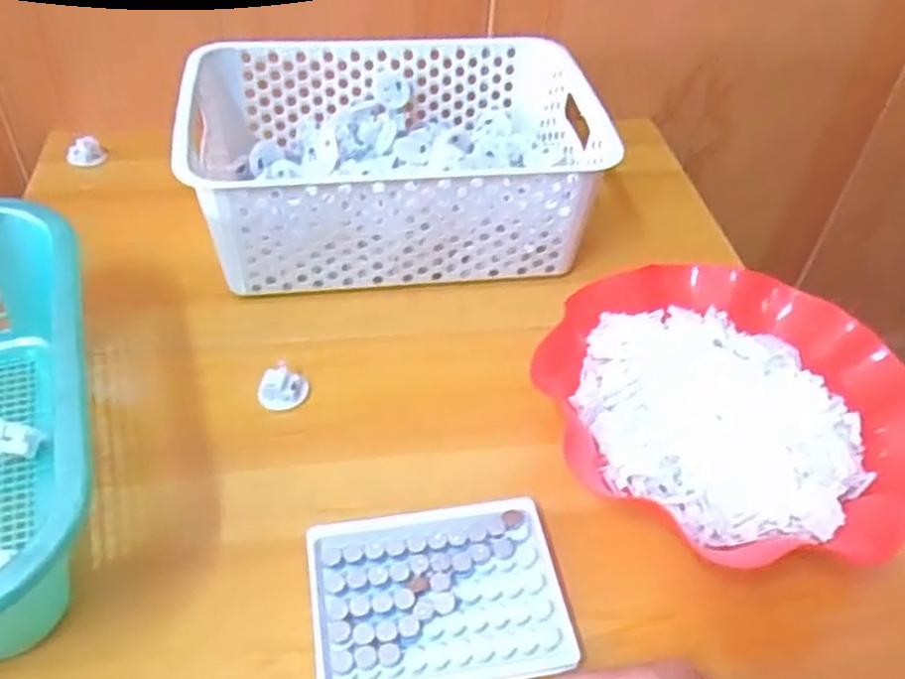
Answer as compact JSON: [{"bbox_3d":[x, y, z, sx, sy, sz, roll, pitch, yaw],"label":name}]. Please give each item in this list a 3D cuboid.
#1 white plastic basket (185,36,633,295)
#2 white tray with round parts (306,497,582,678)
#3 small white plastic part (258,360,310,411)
[{"bbox_3d":[-0.046,-0.148,0.627,0.302,0.101,0.199,-5,46,-9],"label":"white plastic basket"},{"bbox_3d":[-0.008,0.136,0.415,0.130,0.014,0.097,-6,46,-10],"label":"white tray with round parts"},{"bbox_3d":[-0.114,0.032,0.521,0.031,0.014,0.029,2,46,-2],"label":"small white plastic part"}]

